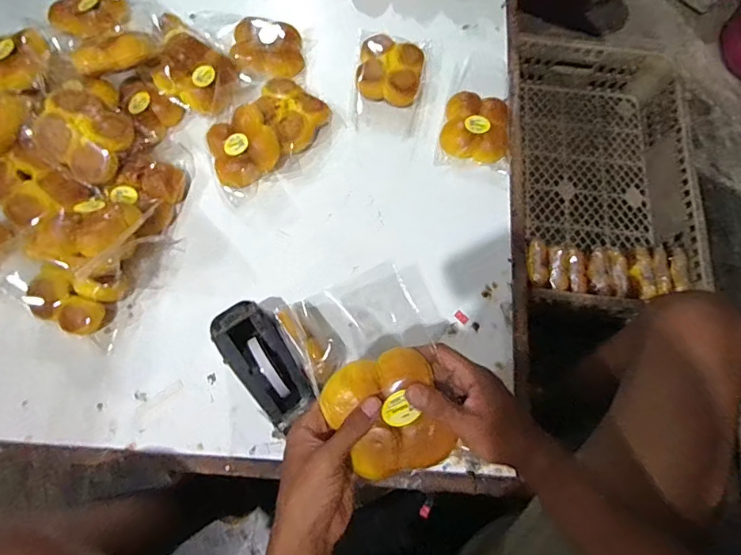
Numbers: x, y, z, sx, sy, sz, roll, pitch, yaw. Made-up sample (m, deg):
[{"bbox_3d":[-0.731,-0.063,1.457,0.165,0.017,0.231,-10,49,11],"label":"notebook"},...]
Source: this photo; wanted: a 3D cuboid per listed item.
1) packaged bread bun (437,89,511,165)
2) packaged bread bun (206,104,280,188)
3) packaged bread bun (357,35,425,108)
[{"bbox_3d":[0.174,-0.248,0.765,0.108,0.038,0.110,16,71,3],"label":"packaged bread bun"},{"bbox_3d":[-0.197,-0.200,0.726,0.104,0.058,0.112,-26,74,-11],"label":"packaged bread bun"},{"bbox_3d":[0.033,-0.345,0.782,0.103,0.047,0.111,1,71,-2],"label":"packaged bread bun"}]

